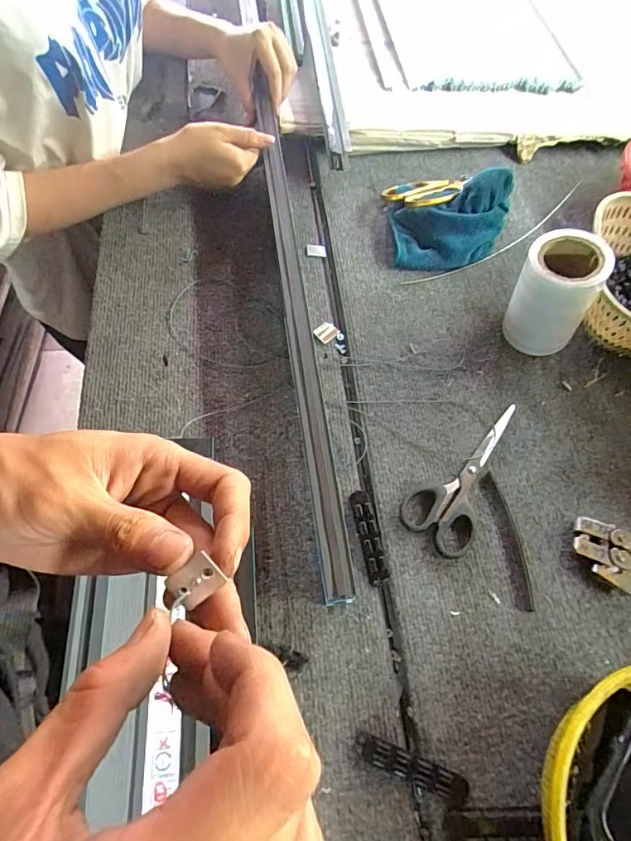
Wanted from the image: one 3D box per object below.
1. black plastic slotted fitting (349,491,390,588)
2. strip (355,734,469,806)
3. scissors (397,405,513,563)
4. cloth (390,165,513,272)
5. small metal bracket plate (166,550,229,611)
[{"bbox_3d":[0.046,0.099,0.407,0.018,0.006,0.081,-10,63,-8],"label":"black plastic slotted fitting"},{"bbox_3d":[0.068,0.246,0.334,0.080,0.004,0.017,20,63,7],"label":"strip"},{"bbox_3d":[0.146,0.046,0.437,0.062,0.008,0.165,37,67,15],"label":"scissors"},{"bbox_3d":[0.167,-0.244,0.559,0.144,0.069,0.118,2,62,-2],"label":"cloth"},{"bbox_3d":[-0.047,0.062,0.183,0.020,0.004,0.013,-35,100,-3],"label":"small metal bracket plate"}]

